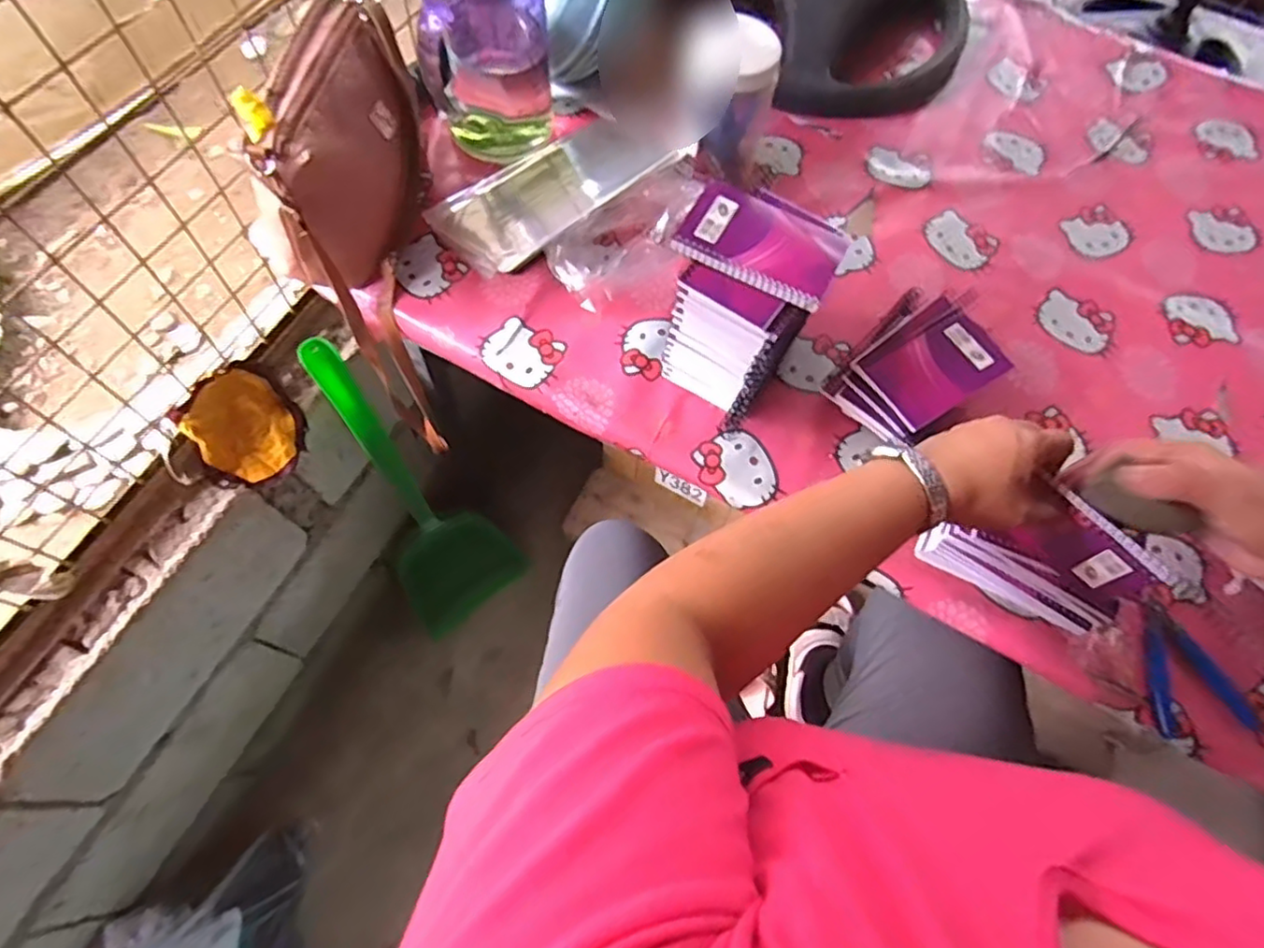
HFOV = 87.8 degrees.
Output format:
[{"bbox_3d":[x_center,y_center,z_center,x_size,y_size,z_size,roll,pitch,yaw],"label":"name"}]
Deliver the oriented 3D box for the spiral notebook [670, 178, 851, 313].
[{"bbox_3d":[0.109,-0.195,0.548,0.129,0.015,0.089,28,67,9],"label":"spiral notebook"}]

